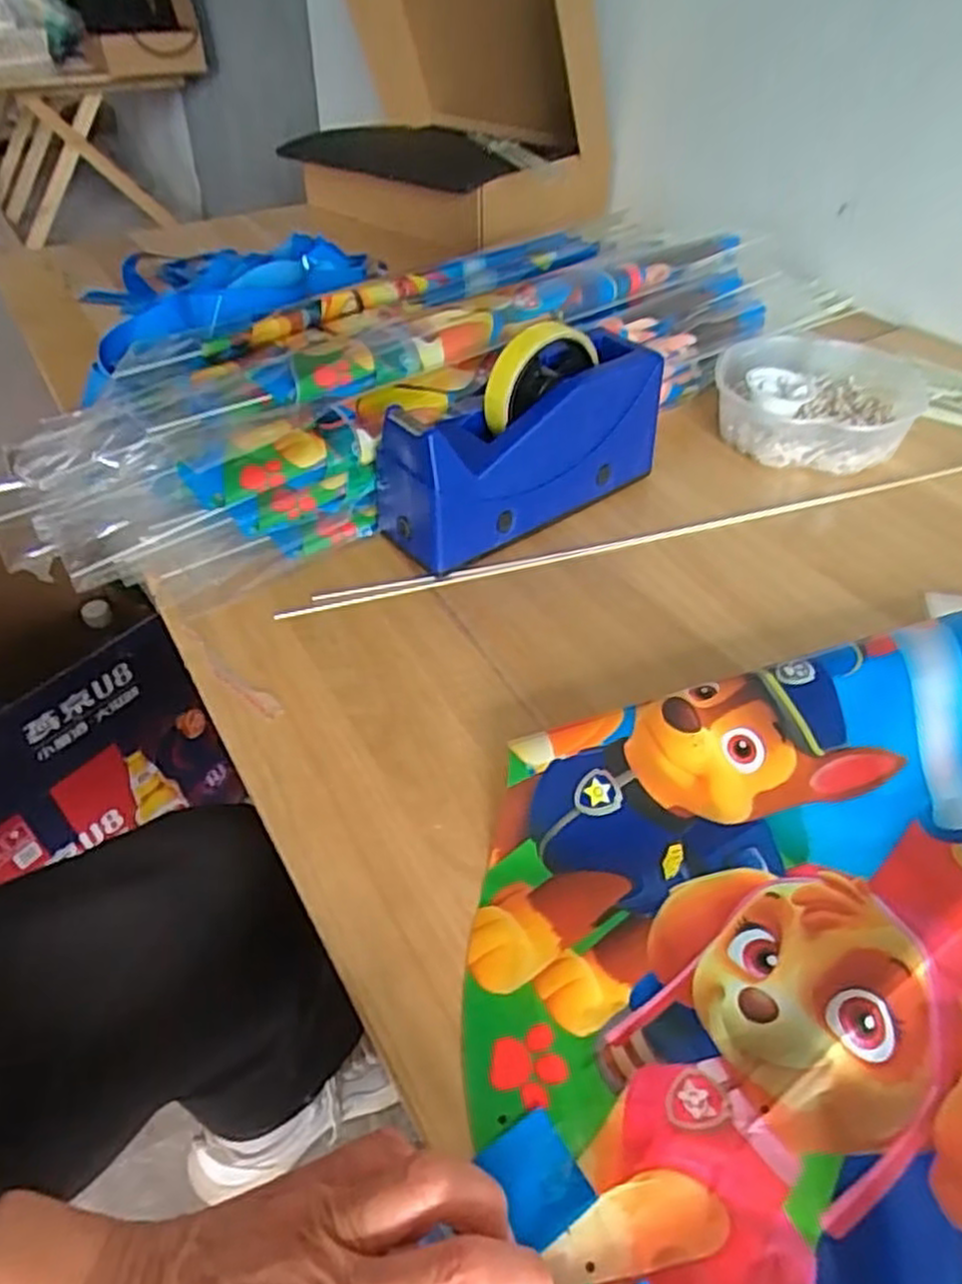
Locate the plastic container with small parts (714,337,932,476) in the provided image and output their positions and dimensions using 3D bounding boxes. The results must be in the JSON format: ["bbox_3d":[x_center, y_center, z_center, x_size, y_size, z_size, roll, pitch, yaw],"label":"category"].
[{"bbox_3d":[0.264,-0.190,0.605,0.153,0.040,0.138,17,47,18],"label":"plastic container with small parts"}]

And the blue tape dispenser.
[{"bbox_3d":[0.028,-0.138,0.503,0.194,0.113,0.070,-27,50,-24],"label":"blue tape dispenser"}]

